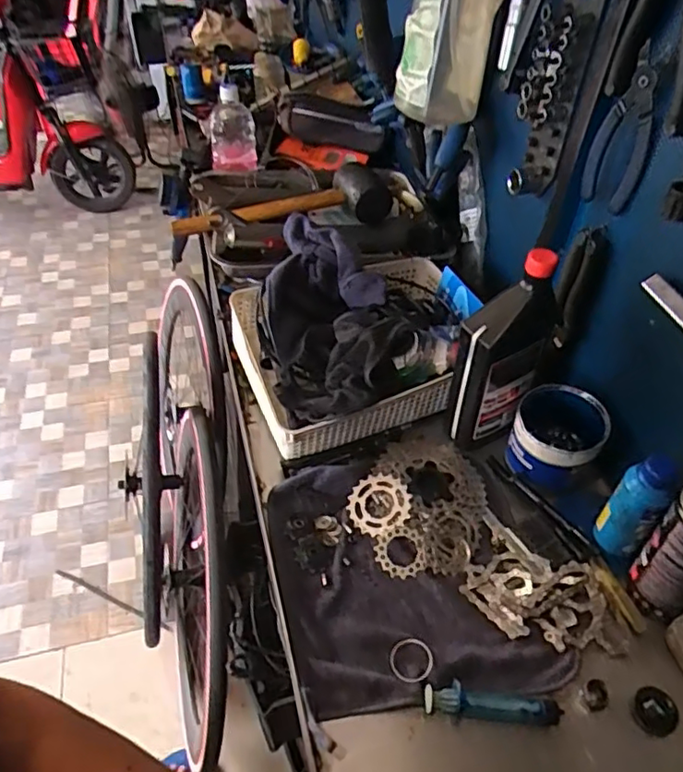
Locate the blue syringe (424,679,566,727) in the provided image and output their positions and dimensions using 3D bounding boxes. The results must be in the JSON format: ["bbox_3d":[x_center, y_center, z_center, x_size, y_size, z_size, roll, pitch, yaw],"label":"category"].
[{"bbox_3d":[0.139,0.289,0.542,0.126,0.021,0.025,5,46,2],"label":"blue syringe"}]

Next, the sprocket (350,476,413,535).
[{"bbox_3d":[0.044,0.137,0.694,0.069,0.004,0.069,-4,60,7],"label":"sprocket"}]

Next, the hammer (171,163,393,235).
[{"bbox_3d":[-0.091,-0.270,0.917,0.332,0.081,0.106,-15,48,-16],"label":"hammer"}]

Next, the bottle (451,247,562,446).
[{"bbox_3d":[0.185,-0.036,0.692,0.100,0.236,0.061,-27,53,-26],"label":"bottle"}]

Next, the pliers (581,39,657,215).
[{"bbox_3d":[0.287,-0.256,0.610,0.009,0.158,0.066,-30,55,-24],"label":"pliers"}]

